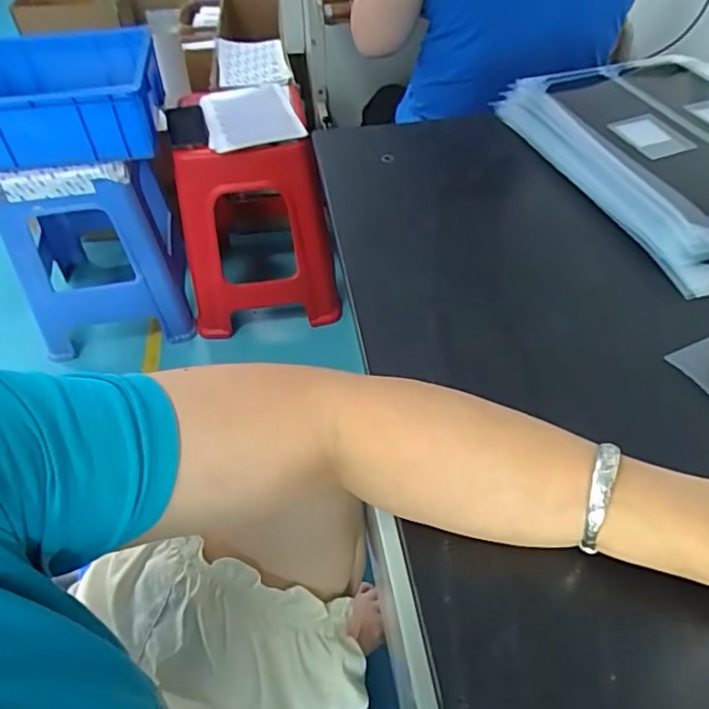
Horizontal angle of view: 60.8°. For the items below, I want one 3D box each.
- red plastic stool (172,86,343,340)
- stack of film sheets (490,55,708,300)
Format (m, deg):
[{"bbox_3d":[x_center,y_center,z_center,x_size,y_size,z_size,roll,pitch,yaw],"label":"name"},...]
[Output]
[{"bbox_3d":[-0.228,-0.334,1.457,0.344,0.466,0.344,-2,49,0],"label":"red plastic stool"},{"bbox_3d":[0.321,-0.205,0.588,0.250,0.038,0.326,-14,50,-10],"label":"stack of film sheets"}]

